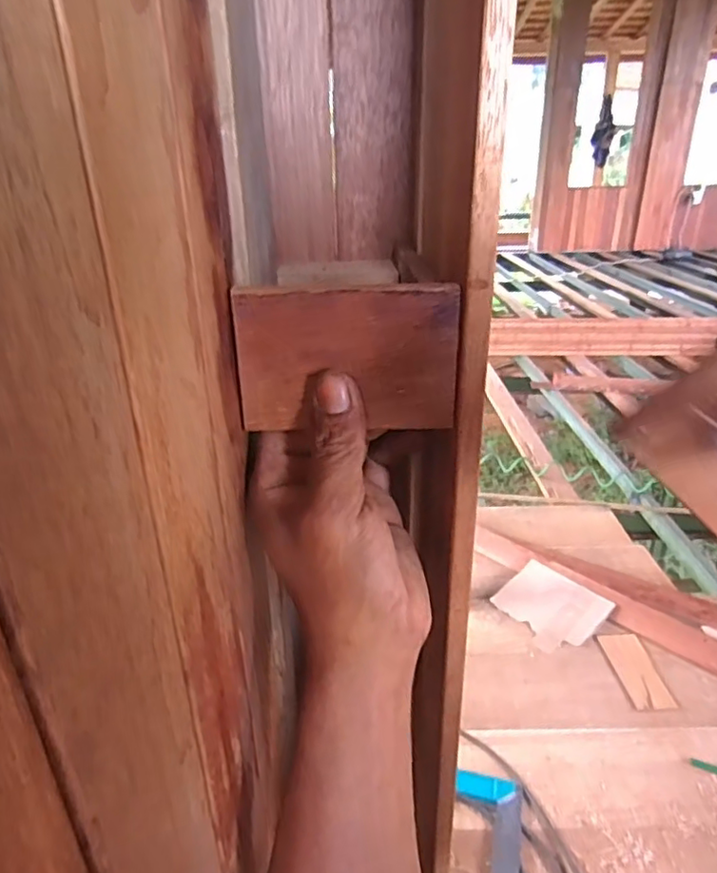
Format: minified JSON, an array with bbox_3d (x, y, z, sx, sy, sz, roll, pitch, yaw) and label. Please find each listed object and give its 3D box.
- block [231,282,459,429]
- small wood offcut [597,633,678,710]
[{"bbox_3d":[-0.005,-0.034,0.261,0.096,0.064,0.007,-1,25,5],"label":"block"},{"bbox_3d":[0.550,0.458,1.165,0.080,0.004,0.183,-3,25,0],"label":"small wood offcut"}]

